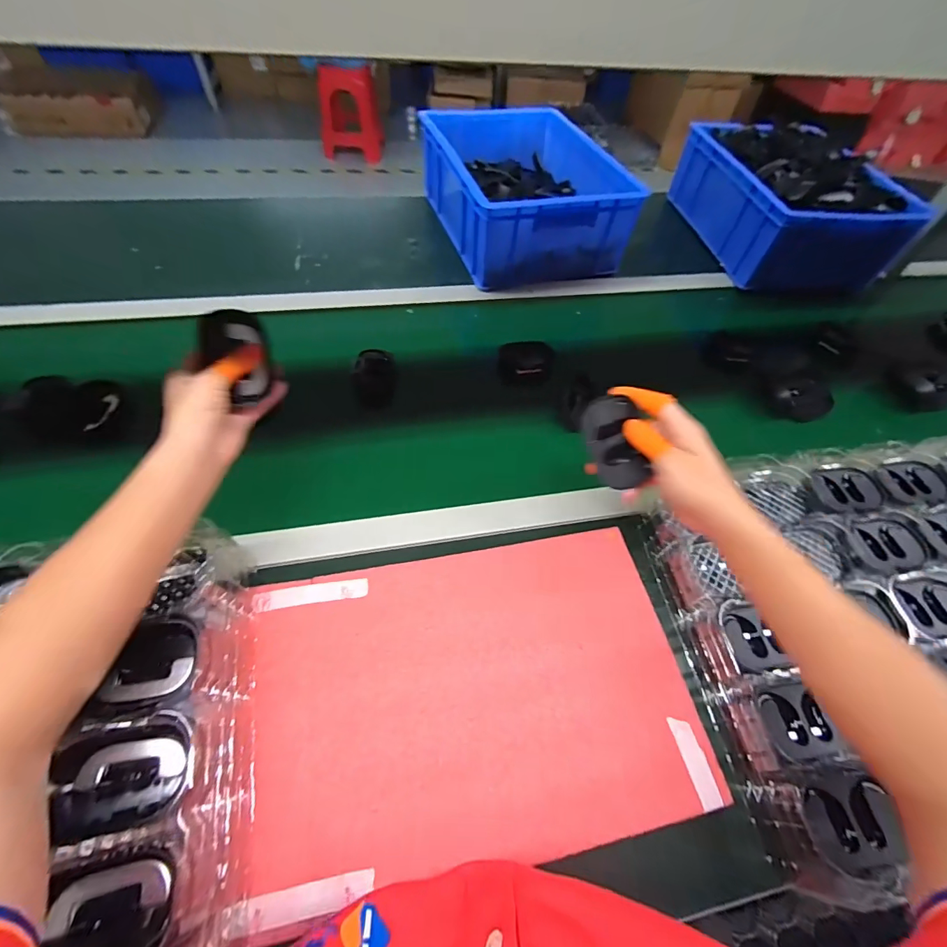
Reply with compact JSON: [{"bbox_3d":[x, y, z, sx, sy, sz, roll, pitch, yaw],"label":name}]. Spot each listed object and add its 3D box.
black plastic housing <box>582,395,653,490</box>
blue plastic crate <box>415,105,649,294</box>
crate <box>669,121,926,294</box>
[{"bbox_3d":[0.137,-0.030,0.420,0.046,0.023,0.086,-17,89,15],"label":"black plastic housing"},{"bbox_3d":[0.091,-0.544,0.854,0.305,0.165,0.394,-14,59,-13],"label":"blue plastic crate"},{"bbox_3d":[0.645,-0.564,0.897,0.313,0.152,0.394,-9,58,-10],"label":"crate"}]

